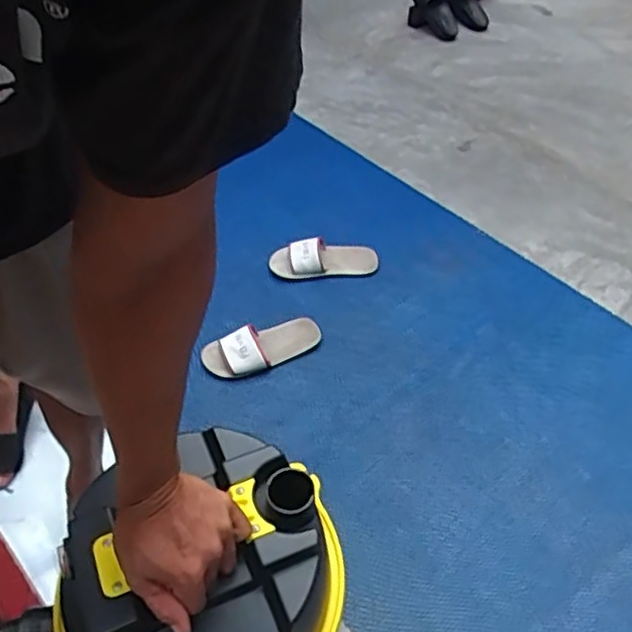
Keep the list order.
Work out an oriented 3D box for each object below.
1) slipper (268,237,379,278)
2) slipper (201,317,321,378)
[{"bbox_3d":[0.016,-0.140,1.606,0.256,0.054,0.097,-8,49,-6],"label":"slipper"},{"bbox_3d":[-0.112,0.062,1.432,0.254,0.055,0.095,-20,51,-16],"label":"slipper"}]

